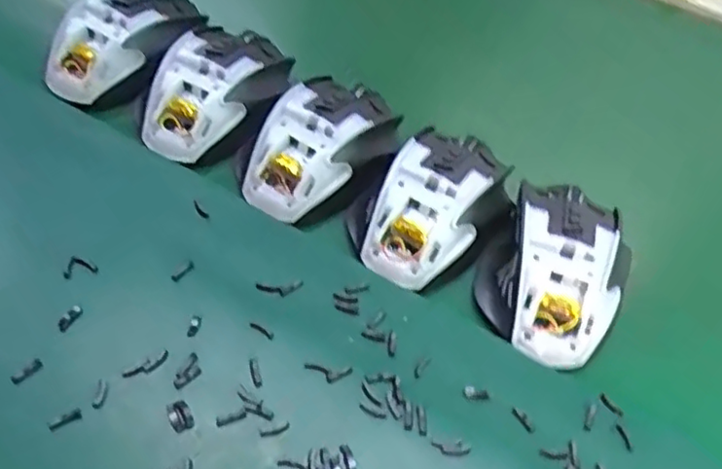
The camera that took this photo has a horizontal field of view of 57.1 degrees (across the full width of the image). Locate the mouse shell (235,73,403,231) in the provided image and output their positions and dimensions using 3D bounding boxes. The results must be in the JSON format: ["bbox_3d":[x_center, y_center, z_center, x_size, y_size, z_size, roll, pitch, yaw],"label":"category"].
[{"bbox_3d":[-0.022,-0.056,0.393,0.074,0.036,0.112,38,57,23],"label":"mouse shell"}]

